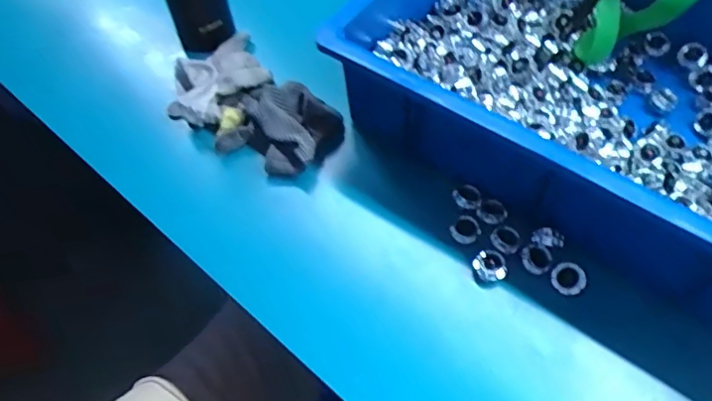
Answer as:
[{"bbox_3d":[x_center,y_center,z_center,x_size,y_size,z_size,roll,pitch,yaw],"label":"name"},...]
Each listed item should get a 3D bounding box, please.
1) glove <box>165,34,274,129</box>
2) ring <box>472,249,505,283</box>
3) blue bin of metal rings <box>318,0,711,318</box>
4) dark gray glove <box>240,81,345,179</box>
[{"bbox_3d":[-0.137,-0.126,0.568,0.076,0.031,0.115,34,65,21],"label":"glove"},{"bbox_3d":[0.111,0.054,0.461,0.024,0.012,0.025,-1,58,2],"label":"ring"},{"bbox_3d":[0.241,-0.112,0.497,0.444,0.103,0.328,30,64,20],"label":"blue bin of metal rings"},{"bbox_3d":[-0.071,-0.071,0.535,0.100,0.046,0.091,17,61,14],"label":"dark gray glove"}]

